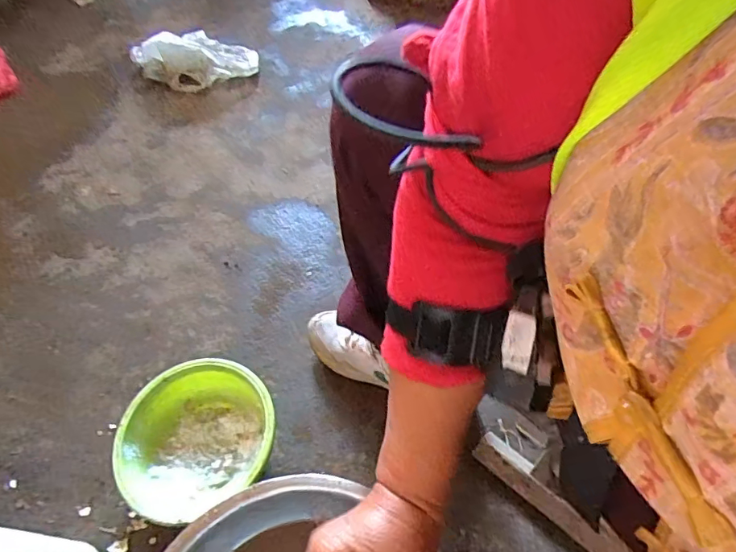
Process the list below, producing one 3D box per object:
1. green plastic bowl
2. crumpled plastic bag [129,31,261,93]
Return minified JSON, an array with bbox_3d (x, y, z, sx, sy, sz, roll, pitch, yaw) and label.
[{"bbox_3d":[-0.213,0.207,0.631,0.194,0.069,0.178,-2,57,2],"label":"green plastic bowl"},{"bbox_3d":[-0.392,-0.497,1.108,0.265,0.104,0.132,-9,57,-3],"label":"crumpled plastic bag"}]

